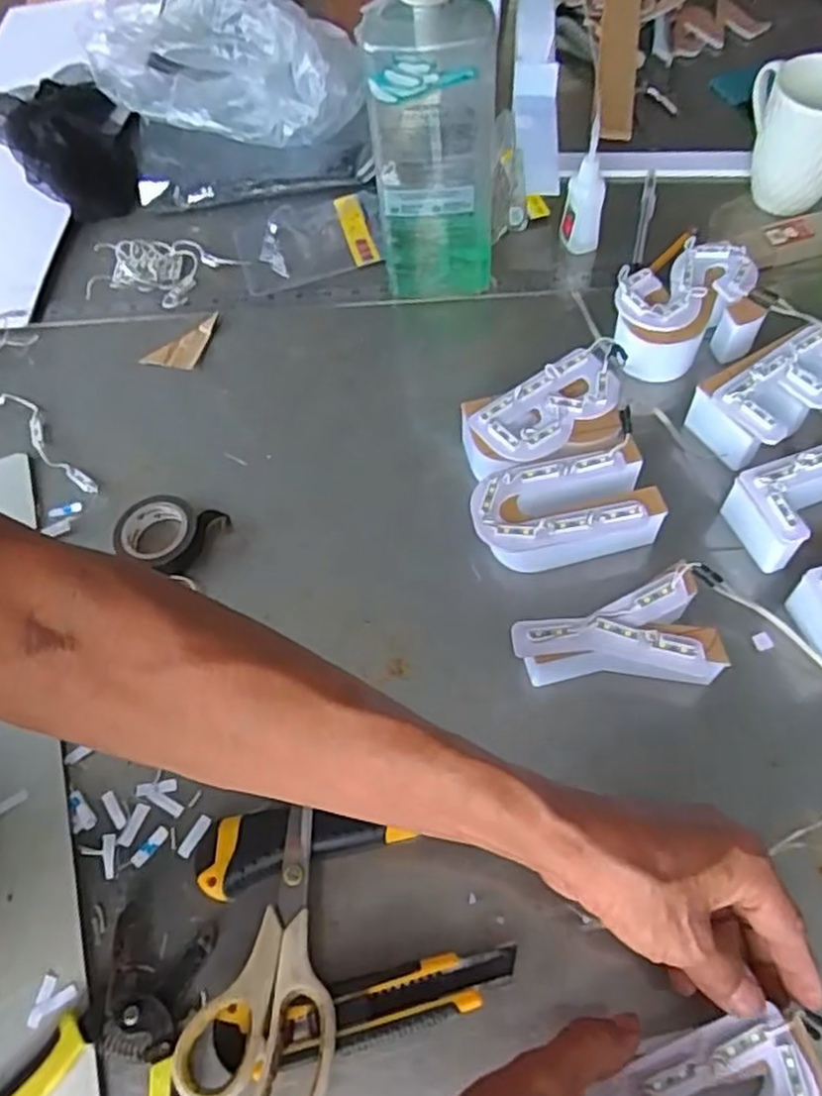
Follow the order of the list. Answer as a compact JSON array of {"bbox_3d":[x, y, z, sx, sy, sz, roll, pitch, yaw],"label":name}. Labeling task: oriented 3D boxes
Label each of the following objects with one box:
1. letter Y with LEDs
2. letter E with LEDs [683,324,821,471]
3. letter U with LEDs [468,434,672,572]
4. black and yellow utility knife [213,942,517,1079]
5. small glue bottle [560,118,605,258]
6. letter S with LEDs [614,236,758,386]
[{"bbox_3d":[0.123,0.060,0.456,0.119,0.053,0.066,-11,61,-2],"label":"letter Y with LEDs"},{"bbox_3d":[0.267,-0.112,0.539,0.116,0.050,0.069,-32,64,-13],"label":"letter E with LEDs"},{"bbox_3d":[0.102,-0.027,0.505,0.123,0.042,0.073,-13,61,-3],"label":"letter U with LEDs"},{"bbox_3d":[-0.022,0.240,0.384,0.156,0.022,0.032,-12,61,-3],"label":"black and yellow utility knife"},{"bbox_3d":[0.148,-0.304,0.624,0.033,0.100,0.025,8,62,9],"label":"small glue bottle"},{"bbox_3d":[0.207,-0.189,0.588,0.077,0.050,0.130,38,70,22],"label":"letter S with LEDs"}]

